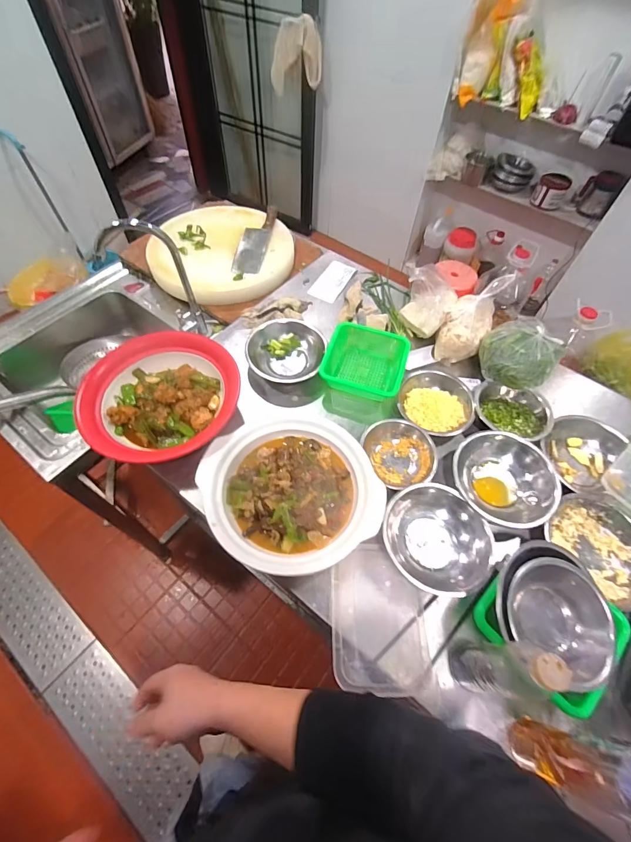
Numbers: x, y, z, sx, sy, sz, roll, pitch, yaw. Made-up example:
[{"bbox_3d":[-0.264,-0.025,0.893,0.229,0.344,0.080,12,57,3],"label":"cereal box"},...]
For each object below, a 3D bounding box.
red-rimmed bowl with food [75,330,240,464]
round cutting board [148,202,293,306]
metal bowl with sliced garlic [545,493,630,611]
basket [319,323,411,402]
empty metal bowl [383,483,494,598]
[{"bbox_3d":[-0.306,-0.061,0.738,0.286,0.068,0.272,1,58,-2],"label":"red-rimmed bowl with food"},{"bbox_3d":[-0.262,-0.491,1.093,0.432,0.084,0.383,40,64,20],"label":"round cutting board"},{"bbox_3d":[0.504,0.218,0.644,0.156,0.051,0.184,-27,63,-18],"label":"metal bowl with sliced garlic"},{"bbox_3d":[0.111,-0.137,0.838,0.174,0.068,0.190,12,58,5],"label":"basket"},{"bbox_3d":[0.204,0.197,0.625,0.176,0.057,0.161,1,58,-2],"label":"empty metal bowl"}]

